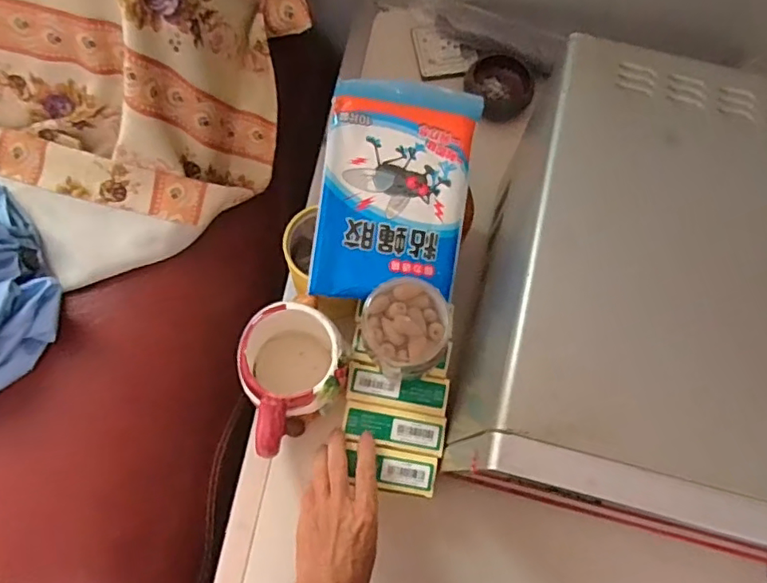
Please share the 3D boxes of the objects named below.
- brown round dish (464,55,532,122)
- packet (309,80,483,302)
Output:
[{"bbox_3d":[0.150,-0.267,0.748,0.085,0.039,0.086,1,72,-2],"label":"brown round dish"},{"bbox_3d":[0.012,-0.100,0.553,0.142,0.014,0.212,7,89,-7],"label":"packet"}]

